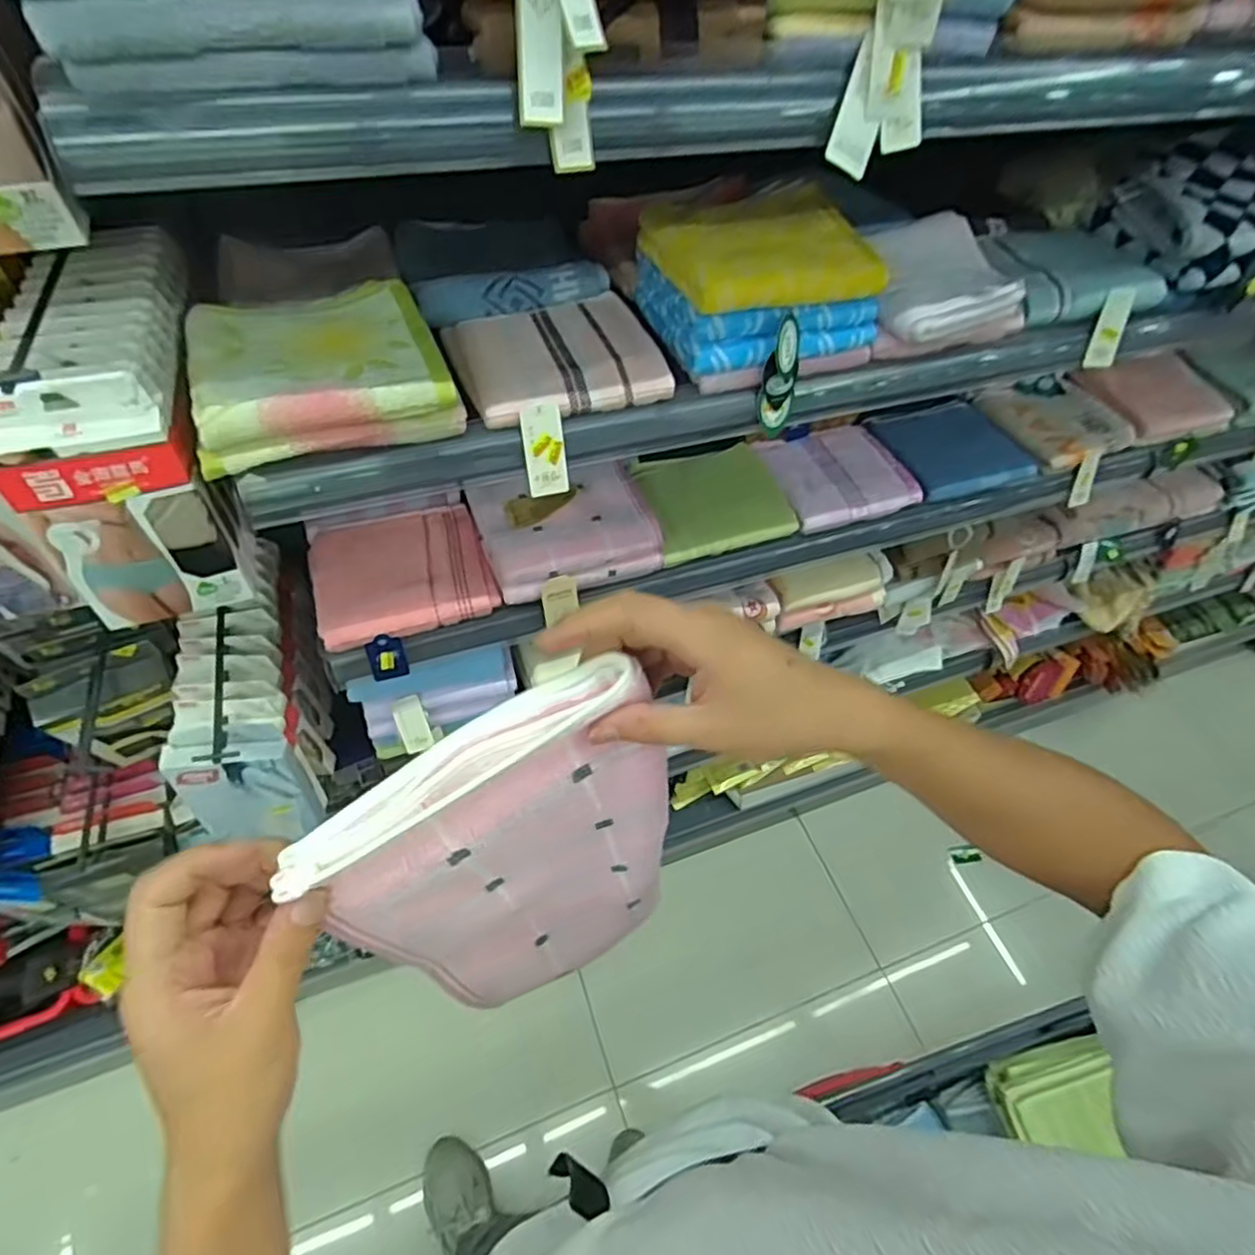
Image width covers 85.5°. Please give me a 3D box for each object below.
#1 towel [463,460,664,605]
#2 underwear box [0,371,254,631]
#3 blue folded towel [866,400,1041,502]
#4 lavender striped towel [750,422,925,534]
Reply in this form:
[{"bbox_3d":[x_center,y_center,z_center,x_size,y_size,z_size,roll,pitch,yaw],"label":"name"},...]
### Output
[{"bbox_3d":[-0.072,-0.126,0.808,0.199,0.063,0.153,-15,55,-16],"label":"towel"},{"bbox_3d":[-0.385,-0.090,0.521,0.113,0.195,0.046,-17,55,-17],"label":"underwear box"},{"bbox_3d":[0.484,-0.270,1.012,0.218,0.041,0.165,-17,55,-17],"label":"blue folded towel"},{"bbox_3d":[0.295,-0.214,0.950,0.196,0.024,0.162,-13,54,-15],"label":"lavender striped towel"}]

